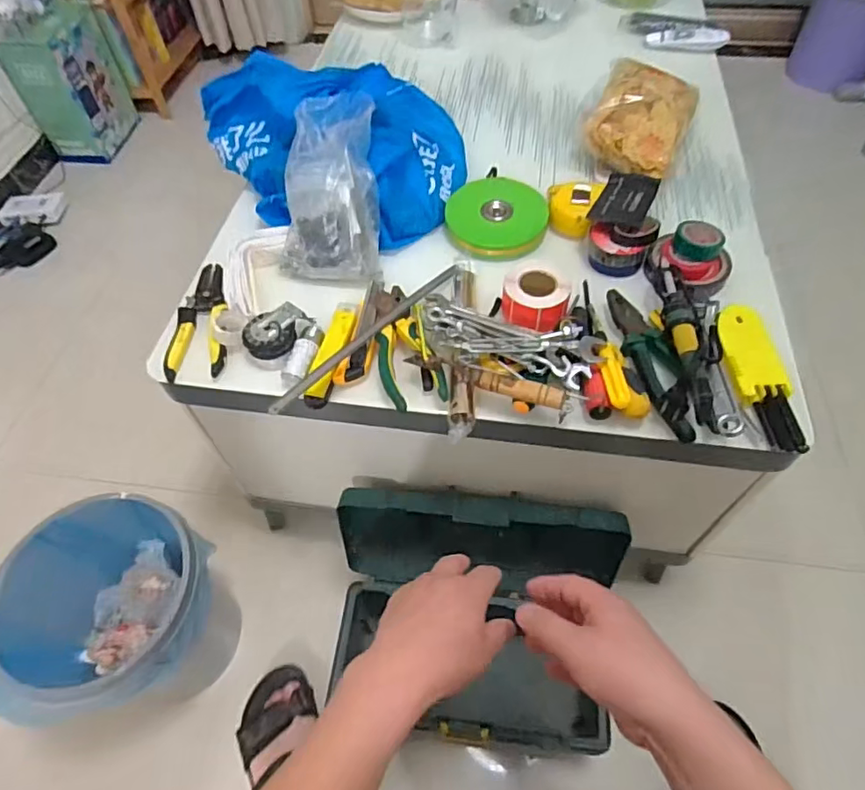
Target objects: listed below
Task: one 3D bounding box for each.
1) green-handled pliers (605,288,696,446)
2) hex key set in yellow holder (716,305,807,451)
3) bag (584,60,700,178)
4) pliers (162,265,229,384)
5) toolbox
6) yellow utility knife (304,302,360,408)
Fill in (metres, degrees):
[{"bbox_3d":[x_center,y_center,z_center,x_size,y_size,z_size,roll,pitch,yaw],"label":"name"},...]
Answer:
[{"bbox_3d":[0.224,-0.042,0.575,0.040,0.032,0.185,-10,56,-5],"label":"green-handled pliers"},{"bbox_3d":[0.323,-0.020,0.567,0.049,0.025,0.164,0,56,2],"label":"hex key set in yellow holder"},{"bbox_3d":[0.284,-0.375,0.781,0.128,0.080,0.172,23,60,17],"label":"bag"},{"bbox_3d":[-0.265,-0.088,0.642,0.062,0.017,0.165,-9,56,-4],"label":"pliers"},{"bbox_3d":[0.050,0.302,0.747,0.348,0.289,0.251,4,56,5],"label":"toolbox"},{"bbox_3d":[-0.106,-0.047,0.607,0.028,0.021,0.139,8,56,7],"label":"yellow utility knife"}]

